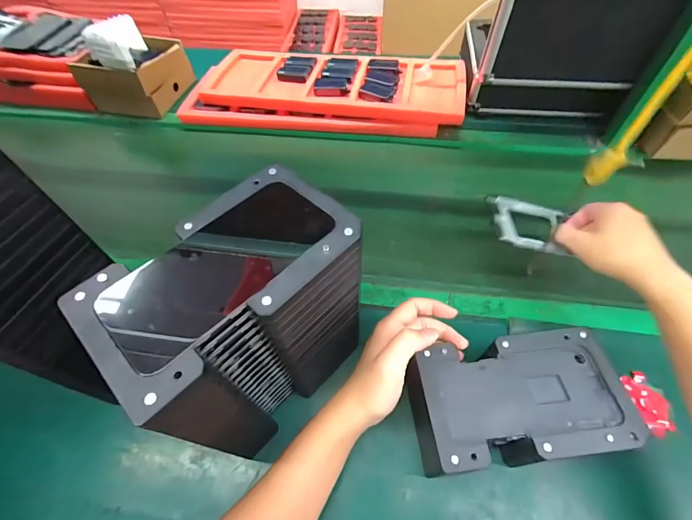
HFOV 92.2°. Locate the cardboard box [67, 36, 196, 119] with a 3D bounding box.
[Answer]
[{"bbox_3d":[-0.478,-0.441,0.789,0.168,0.106,0.207,13,56,10],"label":"cardboard box"}]

